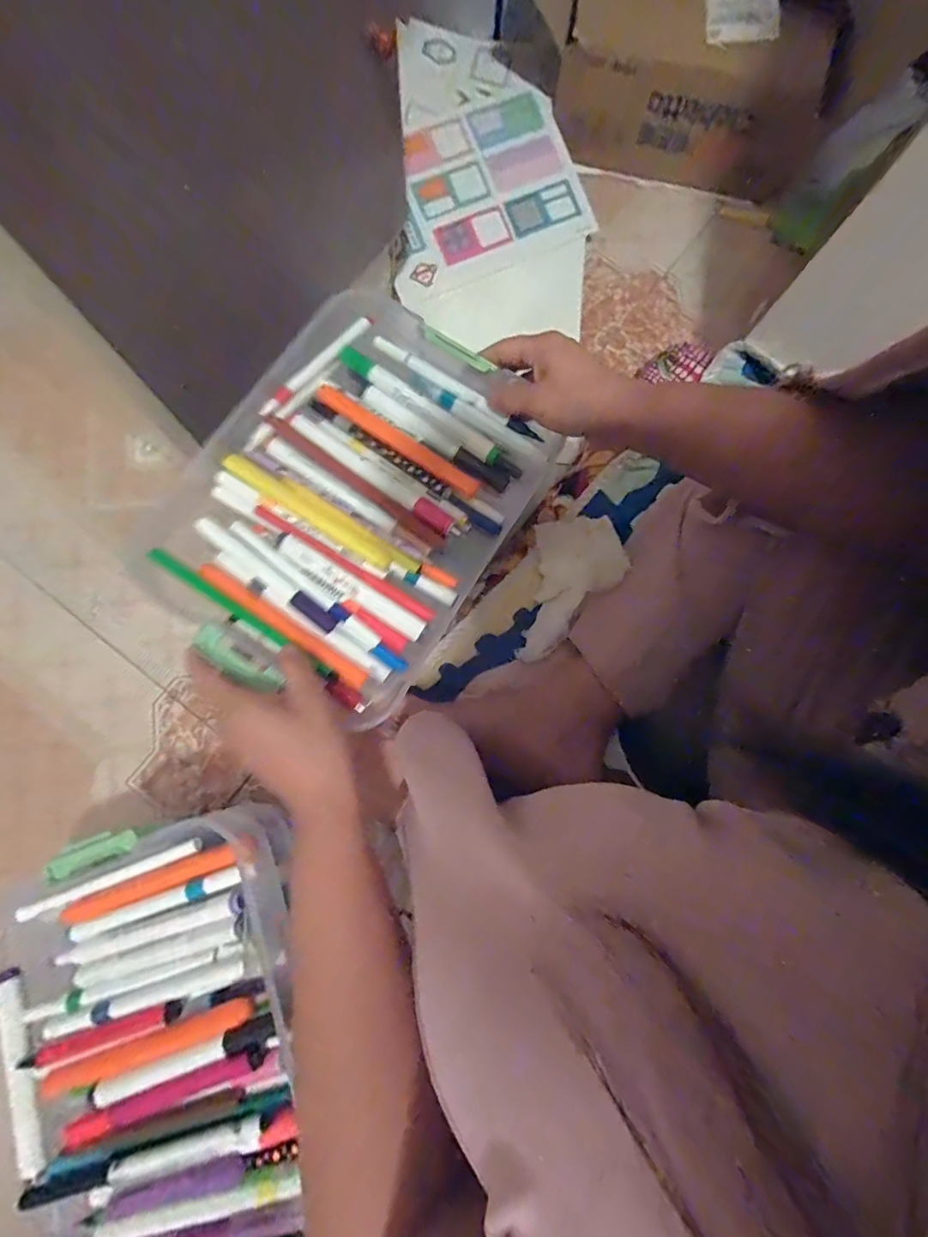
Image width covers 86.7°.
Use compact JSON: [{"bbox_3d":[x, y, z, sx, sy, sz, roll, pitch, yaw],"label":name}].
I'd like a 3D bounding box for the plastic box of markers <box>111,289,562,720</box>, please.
[{"bbox_3d":[-0.083,-0.091,0.382,0.227,0.069,0.290,32,78,6],"label":"plastic box of markers"}]

